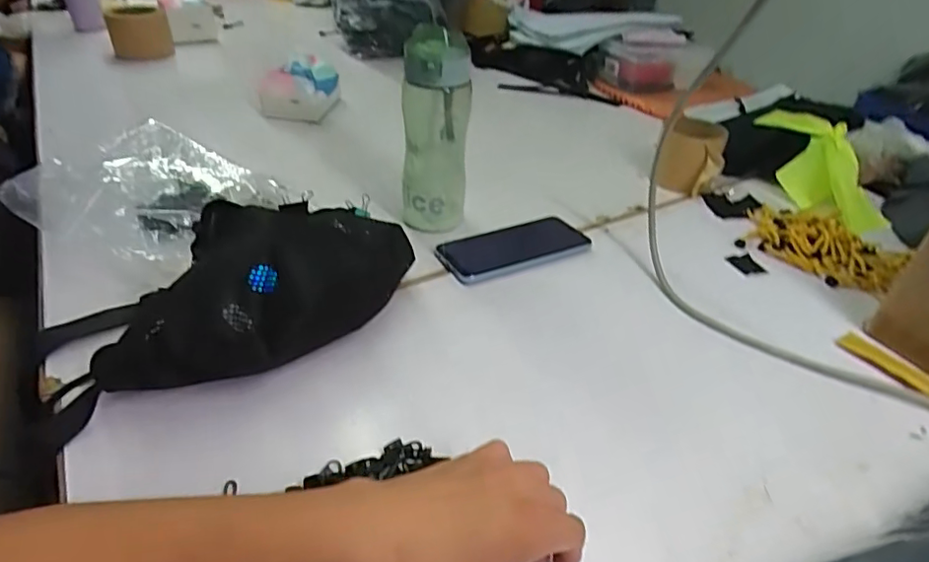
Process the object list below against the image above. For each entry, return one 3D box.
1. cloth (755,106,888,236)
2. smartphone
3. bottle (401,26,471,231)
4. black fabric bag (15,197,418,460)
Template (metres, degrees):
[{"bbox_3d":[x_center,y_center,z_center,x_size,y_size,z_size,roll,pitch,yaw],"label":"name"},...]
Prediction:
[{"bbox_3d":[0.492,-0.164,0.781,0.118,0.051,0.299,11,38,8],"label":"cloth"},{"bbox_3d":[0.056,-0.038,0.607,0.166,0.009,0.082,-14,41,-23],"label":"smartphone"},{"bbox_3d":[-0.031,-0.154,0.593,0.071,0.202,0.061,4,38,-2],"label":"bottle"},{"bbox_3d":[-0.182,0.006,0.450,0.295,0.101,0.143,-14,42,-23],"label":"black fabric bag"}]

